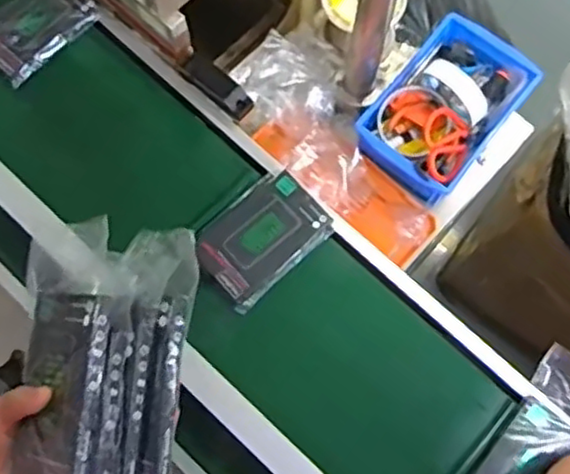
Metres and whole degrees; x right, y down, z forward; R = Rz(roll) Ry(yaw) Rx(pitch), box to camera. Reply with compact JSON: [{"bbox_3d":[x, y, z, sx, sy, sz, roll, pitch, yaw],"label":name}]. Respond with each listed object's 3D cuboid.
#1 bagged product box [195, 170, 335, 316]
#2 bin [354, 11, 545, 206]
[{"bbox_3d":[-0.024,-0.002,0.721,0.138,0.017,0.093,-42,79,-11],"label":"bagged product box"},{"bbox_3d":[0.194,-0.157,0.823,0.139,0.066,0.214,38,78,10],"label":"bin"}]

